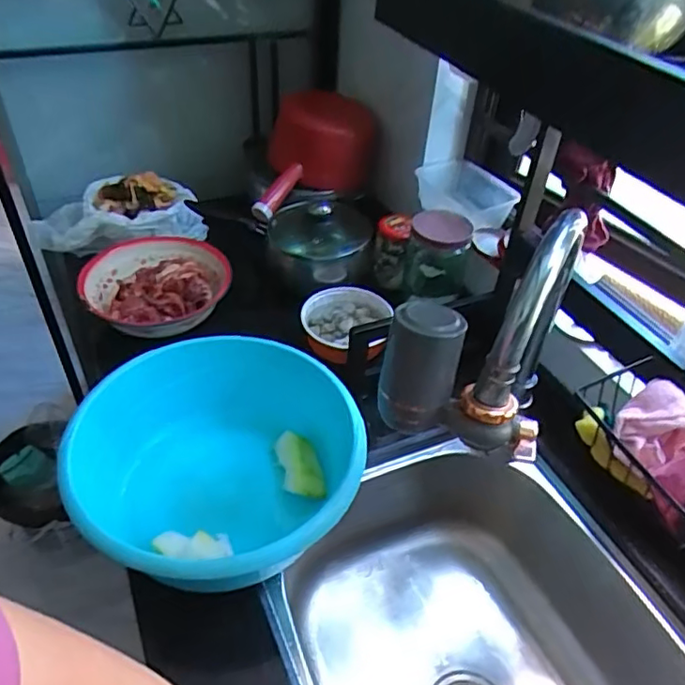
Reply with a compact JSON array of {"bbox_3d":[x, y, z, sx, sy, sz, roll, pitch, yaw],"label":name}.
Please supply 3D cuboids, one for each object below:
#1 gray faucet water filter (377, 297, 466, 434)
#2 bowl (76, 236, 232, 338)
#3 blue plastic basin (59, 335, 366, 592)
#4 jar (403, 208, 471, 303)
[{"bbox_3d":[0.070,0.018,0.515,0.060,0.098,0.075,15,43,12],"label":"gray faucet water filter"},{"bbox_3d":[-0.297,-0.097,0.950,0.224,0.064,0.218,2,42,-2],"label":"bowl"},{"bbox_3d":[-0.134,0.138,0.676,0.292,0.126,0.301,2,42,-2],"label":"blue plastic basin"},{"bbox_3d":[0.152,-0.129,0.918,0.099,0.120,0.089,9,42,6],"label":"jar"}]

